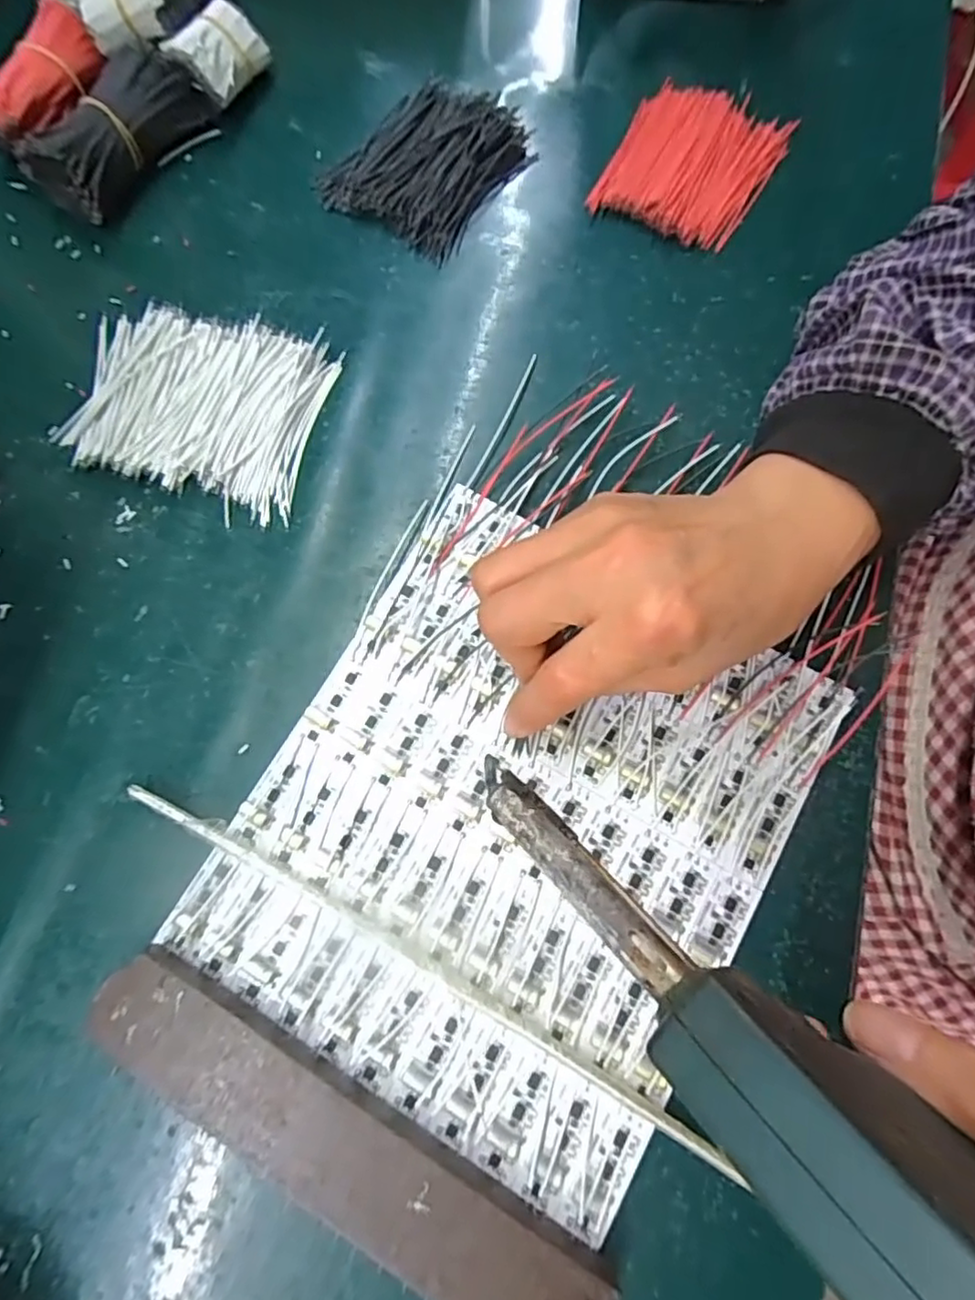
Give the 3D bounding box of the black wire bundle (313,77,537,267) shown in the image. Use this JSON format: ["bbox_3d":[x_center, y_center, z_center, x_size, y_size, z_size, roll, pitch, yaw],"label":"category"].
[{"bbox_3d":[-0.032,-0.266,0.346,0.084,0.017,0.097,34,78,9],"label":"black wire bundle"}]

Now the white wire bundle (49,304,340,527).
[{"bbox_3d":[-0.143,-0.121,0.312,0.120,0.010,0.095,13,75,4],"label":"white wire bundle"}]

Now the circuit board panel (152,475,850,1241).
[{"bbox_3d":[0.011,0.066,0.261,0.194,0.008,0.221,29,77,8],"label":"circuit board panel"}]

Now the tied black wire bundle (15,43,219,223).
[{"bbox_3d":[-0.195,-0.274,0.338,0.032,0.038,0.098,35,78,9],"label":"tied black wire bundle"}]

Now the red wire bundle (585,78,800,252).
[{"bbox_3d":[0.110,-0.262,0.345,0.082,0.016,0.090,25,76,7],"label":"red wire bundle"}]

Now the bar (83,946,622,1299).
[{"bbox_3d":[-0.051,0.173,0.224,0.197,0.018,0.036,30,77,8],"label":"bar"}]

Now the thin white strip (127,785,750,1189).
[{"bbox_3d":[-0.026,0.120,0.244,0.261,0.009,0.009,28,77,8],"label":"thin white strip"}]

